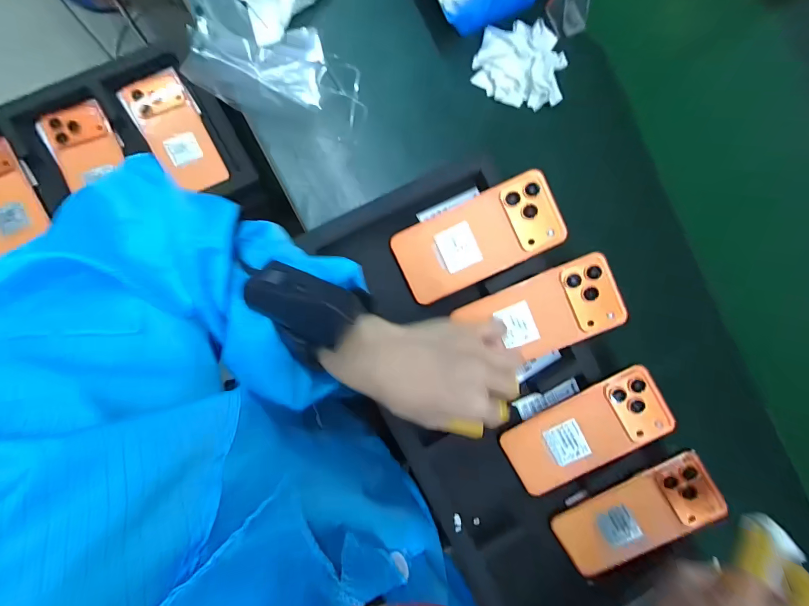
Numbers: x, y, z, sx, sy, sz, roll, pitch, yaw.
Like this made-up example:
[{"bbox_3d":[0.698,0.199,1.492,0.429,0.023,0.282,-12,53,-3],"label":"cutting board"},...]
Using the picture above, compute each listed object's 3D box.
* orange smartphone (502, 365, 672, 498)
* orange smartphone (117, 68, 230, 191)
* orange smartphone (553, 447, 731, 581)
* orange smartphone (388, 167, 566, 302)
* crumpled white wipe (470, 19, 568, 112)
[{"bbox_3d":[0.188,0.135,0.378,0.162,0.016,0.076,-32,86,9],"label":"orange smartphone"},{"bbox_3d":[-0.316,-0.239,0.506,0.080,0.017,0.174,-32,94,-9],"label":"orange smartphone"},{"bbox_3d":[0.240,0.220,0.374,0.161,0.009,0.071,-31,80,9],"label":"orange smartphone"},{"bbox_3d":[0.073,-0.063,0.361,0.160,0.011,0.077,-25,93,6],"label":"orange smartphone"},{"bbox_3d":[0.126,-0.263,0.396,0.095,0.026,0.083,4,88,-10],"label":"crumpled white wipe"}]

